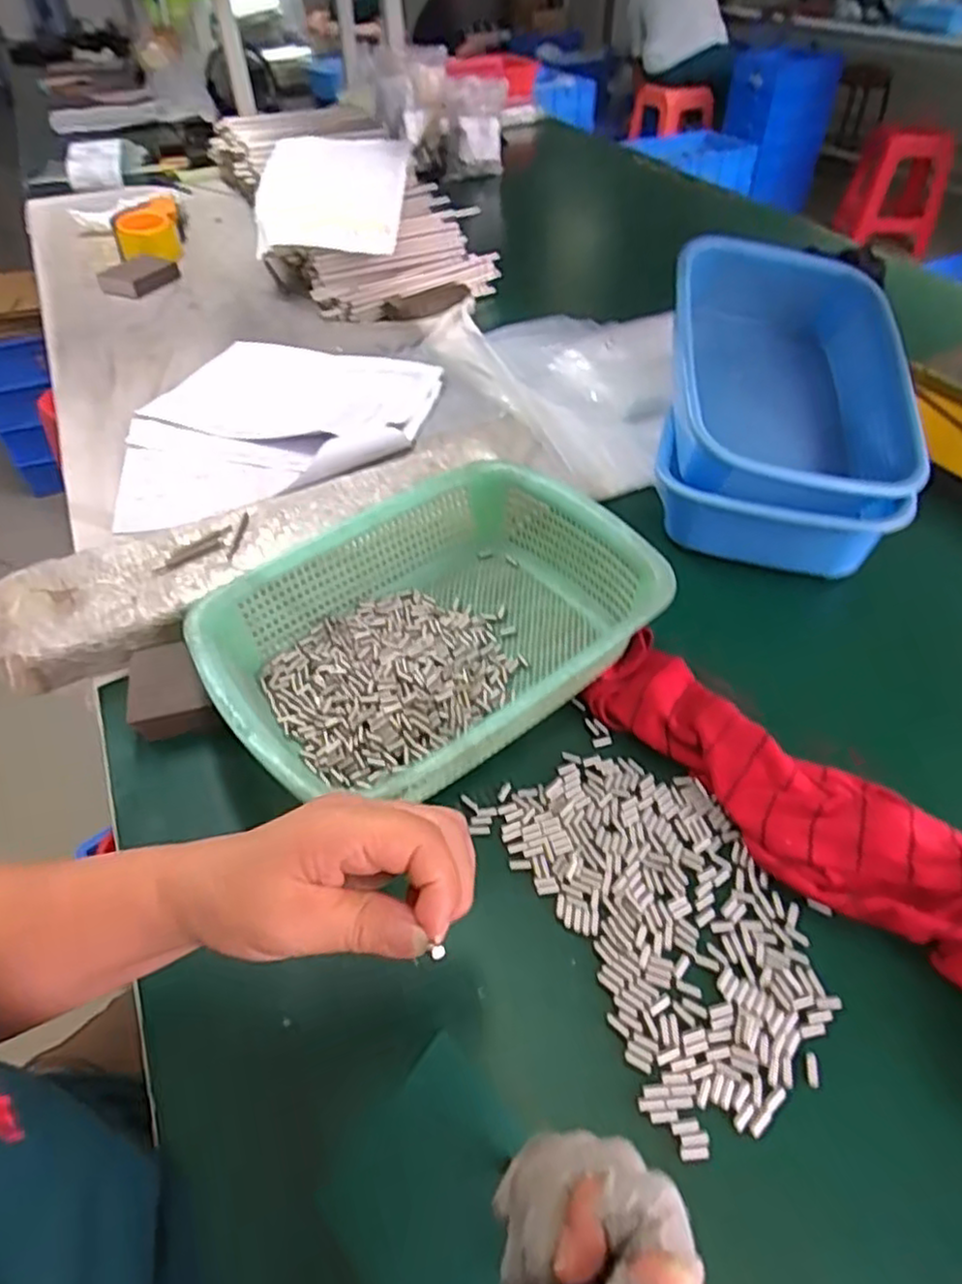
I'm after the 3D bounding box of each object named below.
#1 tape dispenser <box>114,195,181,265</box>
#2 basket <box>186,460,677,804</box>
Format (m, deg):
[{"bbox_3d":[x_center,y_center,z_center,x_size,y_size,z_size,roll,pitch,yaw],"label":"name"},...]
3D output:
[{"bbox_3d":[-0.532,-0.647,1.110,0.091,0.055,0.128,-9,48,-8],"label":"tape dispenser"},{"bbox_3d":[-0.034,-0.007,0.496,0.292,0.078,0.216,-31,54,-25],"label":"basket"}]

